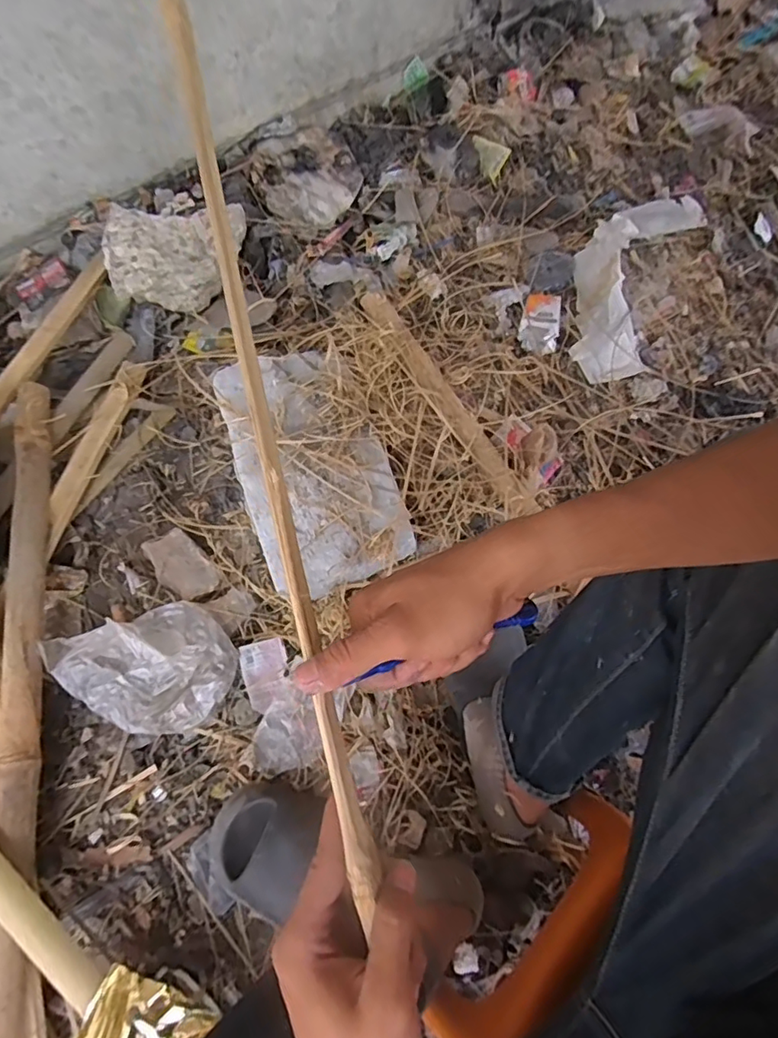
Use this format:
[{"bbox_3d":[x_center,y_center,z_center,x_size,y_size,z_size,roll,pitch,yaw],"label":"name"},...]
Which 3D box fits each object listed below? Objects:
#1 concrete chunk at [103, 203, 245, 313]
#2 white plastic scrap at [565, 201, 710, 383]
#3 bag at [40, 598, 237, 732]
[{"bbox_3d":[-0.349,-0.445,0.895,0.219,0.090,0.159,-9,68,-6],"label":"concrete chunk"},{"bbox_3d":[0.439,-0.459,0.967,0.183,0.063,0.482,26,69,8],"label":"white plastic scrap"},{"bbox_3d":[-0.303,0.191,0.666,0.211,0.051,0.157,-19,69,-10],"label":"bag"}]

